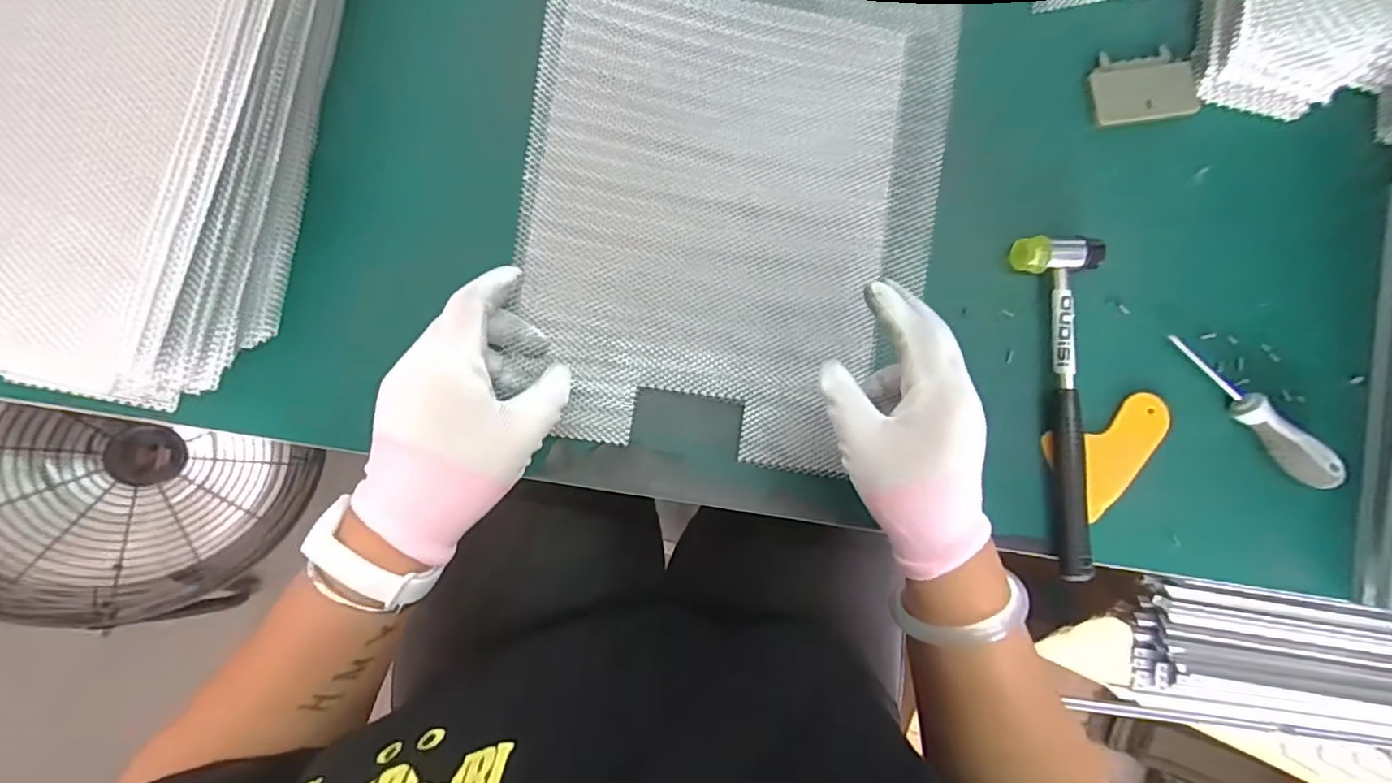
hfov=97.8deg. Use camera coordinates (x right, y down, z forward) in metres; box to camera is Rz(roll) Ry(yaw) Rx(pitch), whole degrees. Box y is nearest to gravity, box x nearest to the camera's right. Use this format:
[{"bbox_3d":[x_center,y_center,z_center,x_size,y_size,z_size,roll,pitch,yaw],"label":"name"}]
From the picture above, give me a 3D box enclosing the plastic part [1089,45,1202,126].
[{"bbox_3d":[0.348,-0.237,0.470,0.086,0.006,0.054,-9,86,-6],"label":"plastic part"}]

